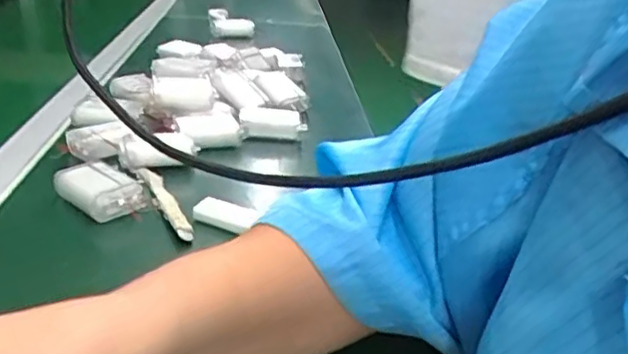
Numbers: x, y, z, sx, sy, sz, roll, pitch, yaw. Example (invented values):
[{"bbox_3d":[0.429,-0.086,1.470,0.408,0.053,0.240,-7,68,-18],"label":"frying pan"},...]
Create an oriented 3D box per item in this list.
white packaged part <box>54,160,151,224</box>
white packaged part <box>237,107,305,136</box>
[{"bbox_3d":[-0.159,0.007,0.467,0.046,0.023,0.058,-16,31,-38],"label":"white packaged part"},{"bbox_3d":[-0.042,-0.056,0.635,0.064,0.012,0.052,2,24,-4],"label":"white packaged part"}]

